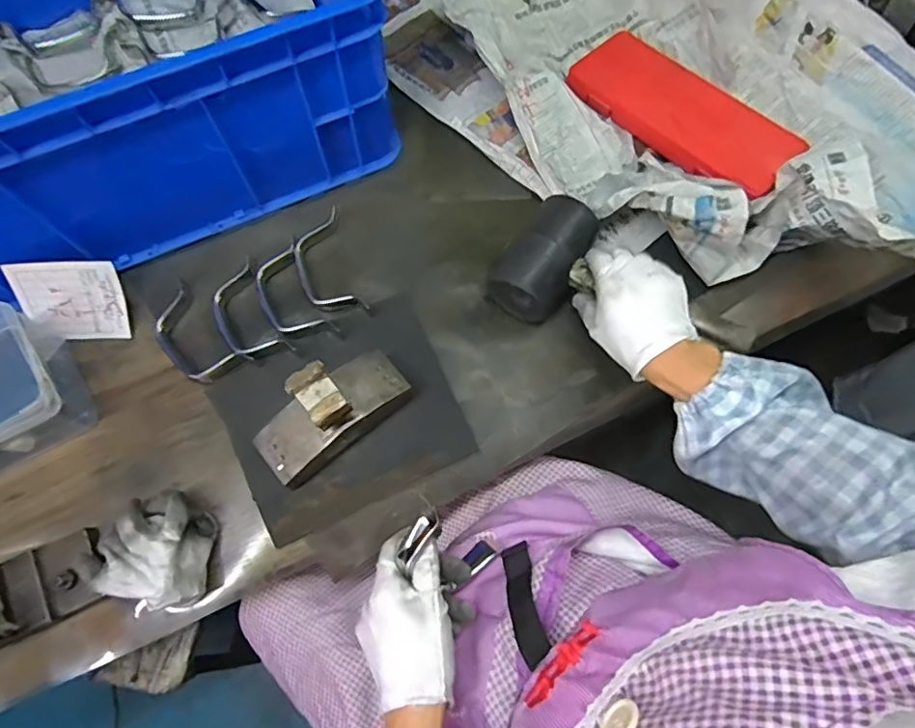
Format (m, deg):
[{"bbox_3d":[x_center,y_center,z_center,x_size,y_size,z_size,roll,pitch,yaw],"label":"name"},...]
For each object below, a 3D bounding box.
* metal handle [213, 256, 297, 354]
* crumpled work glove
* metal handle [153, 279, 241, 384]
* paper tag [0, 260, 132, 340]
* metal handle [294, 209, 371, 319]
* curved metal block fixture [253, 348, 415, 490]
[{"bbox_3d":[-0.211,-0.051,0.556,0.057,0.022,0.116,-28,75,-9],"label":"metal handle"},{"bbox_3d":[-0.256,0.157,0.481,0.083,0.067,0.091,-2,73,-2],"label":"crumpled work glove"},{"bbox_3d":[-0.265,-0.027,0.554,0.051,0.013,0.107,-39,77,-12],"label":"metal handle"},{"bbox_3d":[-0.377,-0.061,0.551,0.094,0.076,0.009,-4,29,-8],"label":"paper tag"},{"bbox_3d":[-0.136,-0.101,0.582,0.057,0.010,0.116,-19,74,-7],"label":"metal handle"},{"bbox_3d":[-0.110,0.041,0.489,0.136,0.112,0.054,-40,78,-12],"label":"curved metal block fixture"}]

